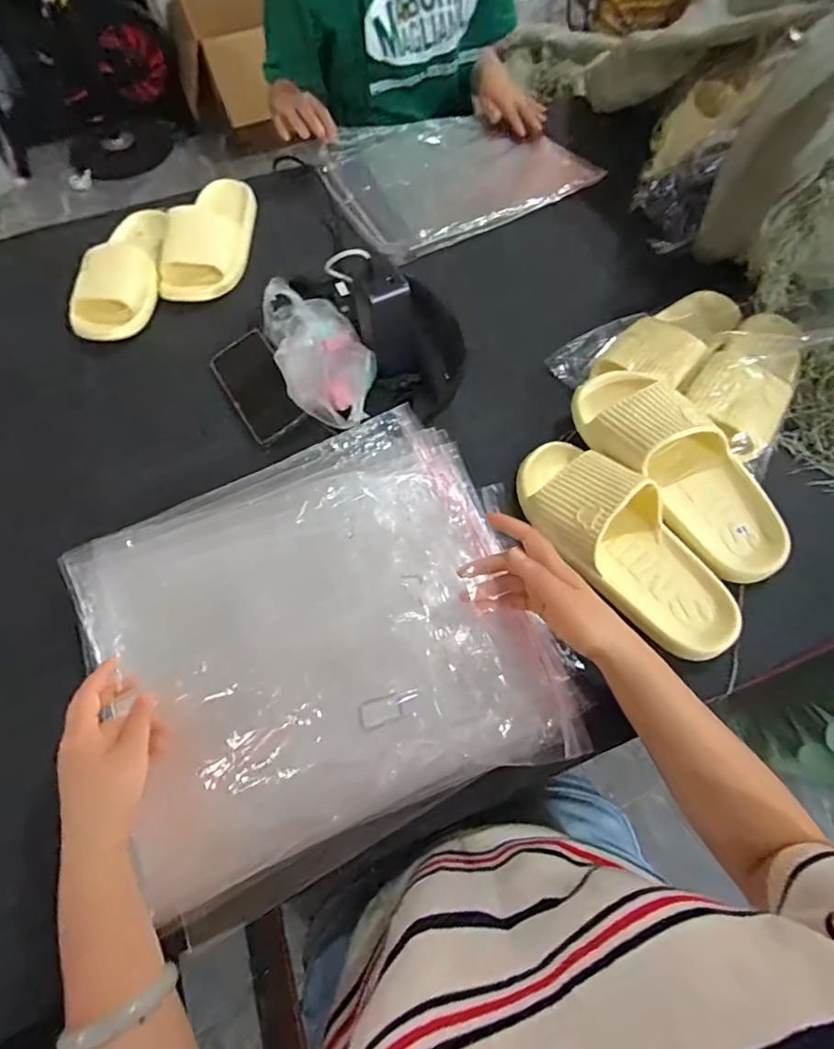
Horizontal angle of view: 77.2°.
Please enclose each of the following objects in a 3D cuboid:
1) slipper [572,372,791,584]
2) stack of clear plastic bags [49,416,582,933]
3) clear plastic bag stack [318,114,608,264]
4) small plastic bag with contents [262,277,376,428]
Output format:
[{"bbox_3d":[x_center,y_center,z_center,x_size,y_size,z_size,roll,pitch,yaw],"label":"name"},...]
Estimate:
[{"bbox_3d":[0.262,-0.063,0.515,0.094,0.062,0.245,-29,66,-13],"label":"slipper"},{"bbox_3d":[-0.094,0.090,0.477,0.383,0.036,0.368,-18,64,-8],"label":"stack of clear plastic bags"},{"bbox_3d":[0.056,-0.560,0.808,0.390,0.046,0.300,-26,65,-12],"label":"clear plastic bag stack"},{"bbox_3d":[-0.105,-0.192,0.582,0.106,0.054,0.188,-16,63,-7],"label":"small plastic bag with contents"}]

